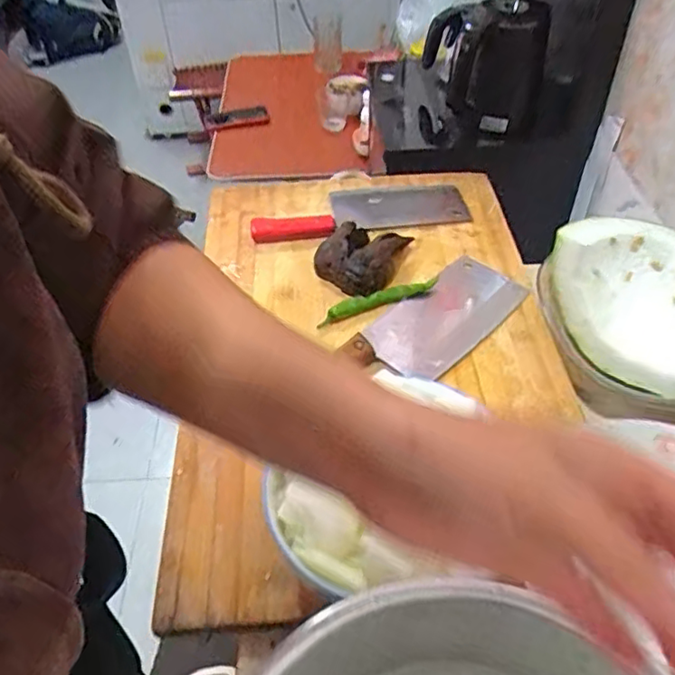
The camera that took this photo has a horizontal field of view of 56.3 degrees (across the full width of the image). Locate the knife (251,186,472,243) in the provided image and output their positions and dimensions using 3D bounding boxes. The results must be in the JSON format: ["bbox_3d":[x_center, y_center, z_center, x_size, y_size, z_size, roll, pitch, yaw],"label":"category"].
[{"bbox_3d":[0.027,-0.156,0.782,0.260,0.024,0.098,-4,46,-1],"label":"knife"}]

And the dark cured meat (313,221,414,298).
[{"bbox_3d":[0.022,-0.090,0.697,0.091,0.032,0.094,14,48,16],"label":"dark cured meat"}]

